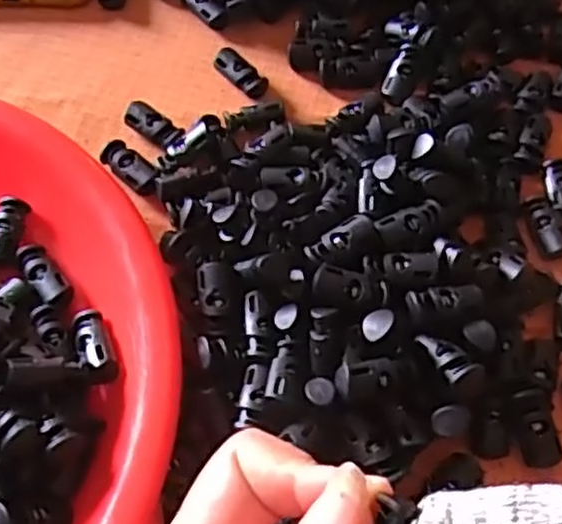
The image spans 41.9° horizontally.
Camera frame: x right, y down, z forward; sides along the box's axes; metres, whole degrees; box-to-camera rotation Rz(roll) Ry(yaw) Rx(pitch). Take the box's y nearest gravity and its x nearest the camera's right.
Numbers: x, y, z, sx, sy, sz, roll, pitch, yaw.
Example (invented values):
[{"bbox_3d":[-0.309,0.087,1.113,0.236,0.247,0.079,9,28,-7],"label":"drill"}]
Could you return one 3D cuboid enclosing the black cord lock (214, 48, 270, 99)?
[{"bbox_3d":[-0.019,-0.088,0.343,0.014,0.009,0.028,-41,71,-22],"label":"black cord lock"}]

